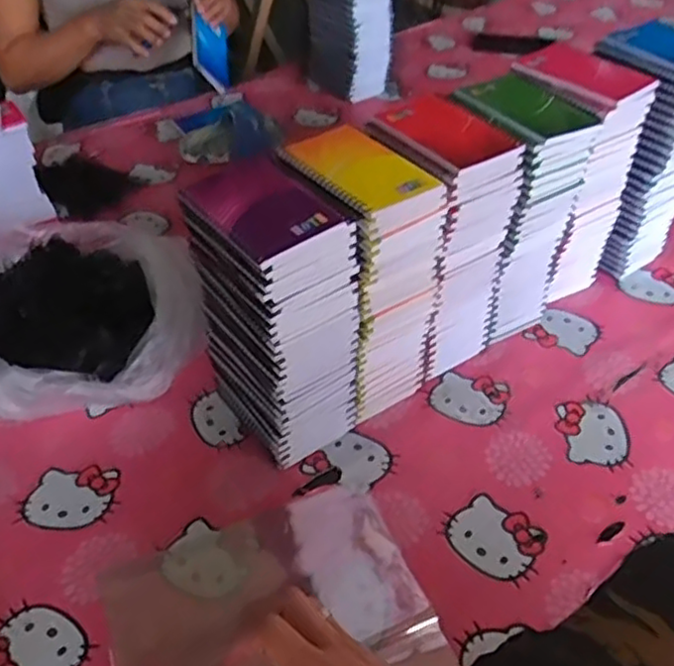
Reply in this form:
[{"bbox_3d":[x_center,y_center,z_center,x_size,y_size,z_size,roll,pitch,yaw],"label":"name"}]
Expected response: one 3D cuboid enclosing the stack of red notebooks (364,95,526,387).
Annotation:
[{"bbox_3d":[0.105,-0.091,0.724,0.102,0.261,0.134,-21,47,-20],"label":"stack of red notebooks"}]

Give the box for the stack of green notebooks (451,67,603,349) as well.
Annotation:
[{"bbox_3d":[0.191,-0.127,0.758,0.110,0.264,0.127,-17,46,-16],"label":"stack of green notebooks"}]

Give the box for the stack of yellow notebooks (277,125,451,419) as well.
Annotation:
[{"bbox_3d":[0.029,-0.049,0.676,0.101,0.266,0.122,-28,50,-25],"label":"stack of yellow notebooks"}]

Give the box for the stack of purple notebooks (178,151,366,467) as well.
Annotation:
[{"bbox_3d":[-0.055,-0.011,0.638,0.097,0.264,0.130,-30,51,-27],"label":"stack of purple notebooks"}]

